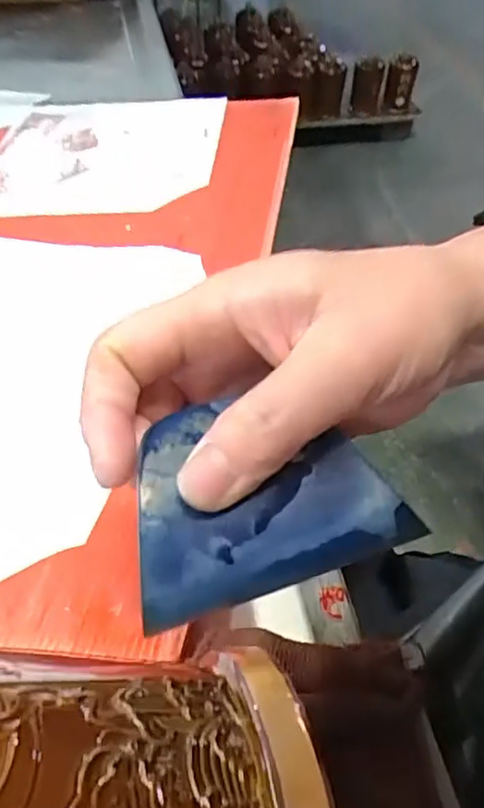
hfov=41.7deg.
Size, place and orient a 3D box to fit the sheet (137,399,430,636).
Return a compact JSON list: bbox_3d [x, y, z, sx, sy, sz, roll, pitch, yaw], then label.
[{"bbox_3d":[0.004,0.023,0.179,0.076,0.004,0.056,-15,64,-16],"label":"sheet"}]

